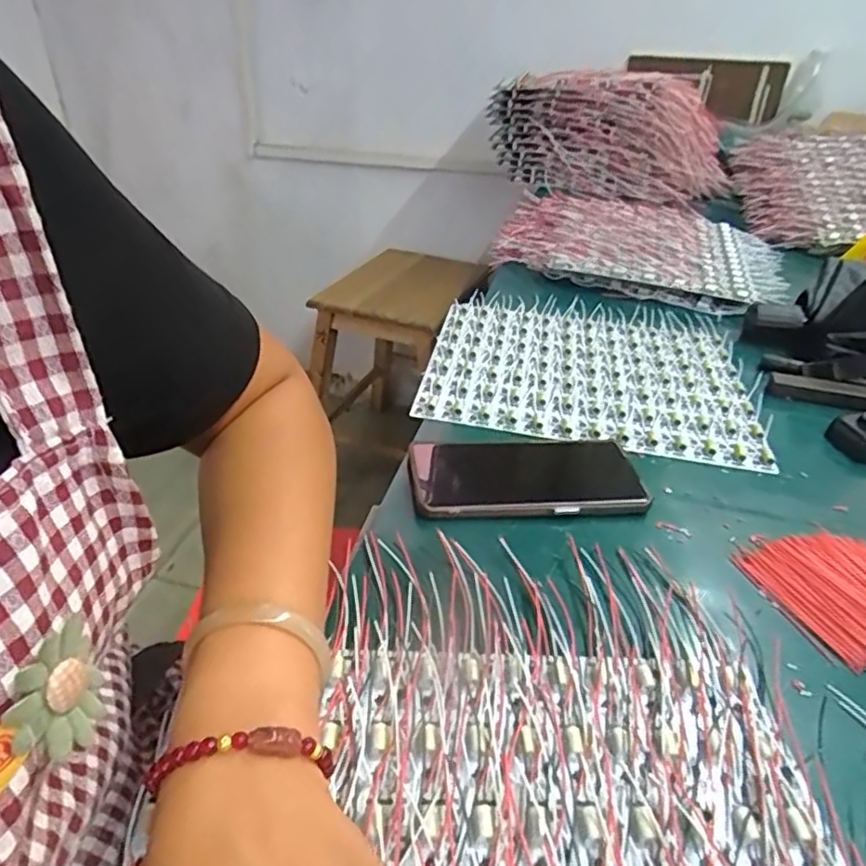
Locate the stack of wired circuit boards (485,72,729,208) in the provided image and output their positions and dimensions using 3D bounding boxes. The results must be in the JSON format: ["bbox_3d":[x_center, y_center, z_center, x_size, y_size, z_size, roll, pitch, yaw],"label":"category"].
[{"bbox_3d":[0.304,-0.527,1.130,0.405,0.179,0.087,24,45,30],"label":"stack of wired circuit boards"}]

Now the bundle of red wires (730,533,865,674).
[{"bbox_3d":[0.247,0.095,0.382,0.084,0.016,0.090,-8,38,-15],"label":"bundle of red wires"}]

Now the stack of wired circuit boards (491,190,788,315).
[{"bbox_3d":[0.277,-0.258,0.871,0.384,0.048,0.272,17,42,23],"label":"stack of wired circuit boards"}]

